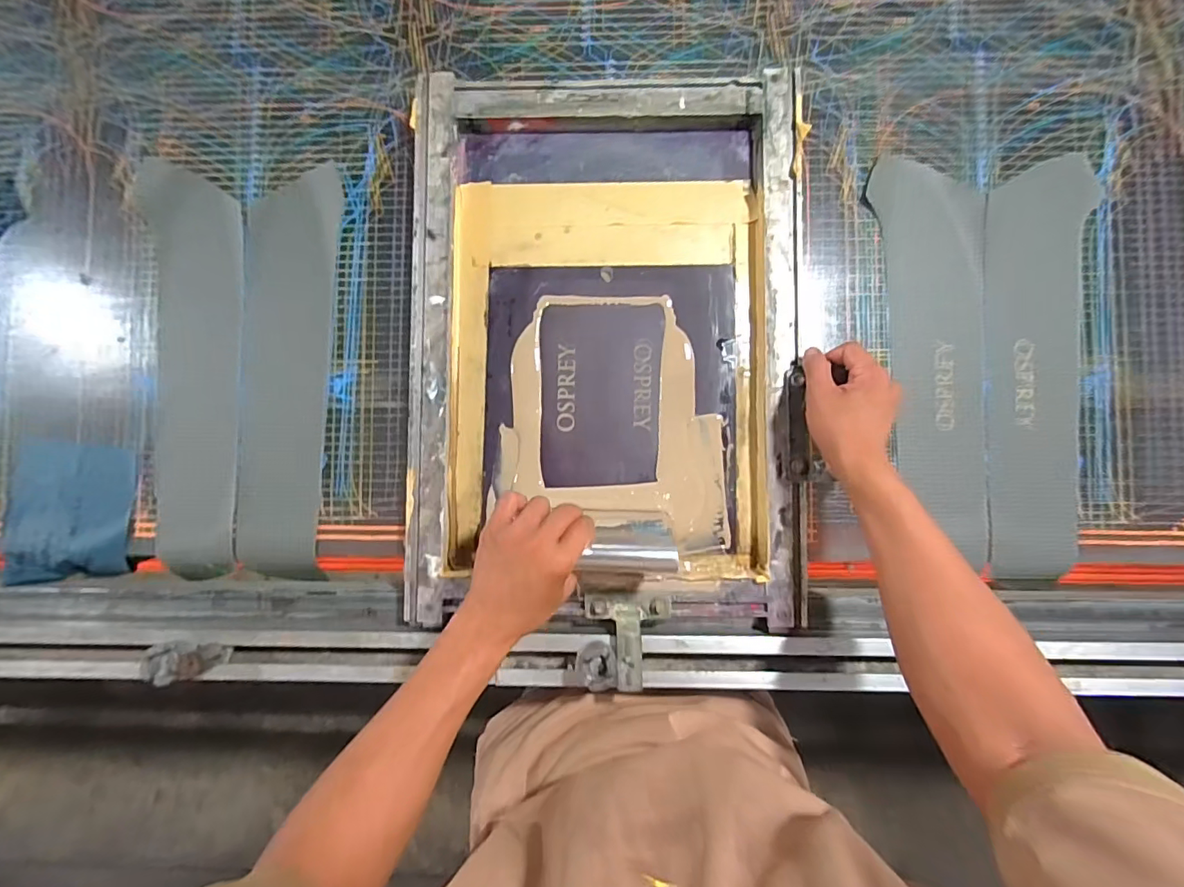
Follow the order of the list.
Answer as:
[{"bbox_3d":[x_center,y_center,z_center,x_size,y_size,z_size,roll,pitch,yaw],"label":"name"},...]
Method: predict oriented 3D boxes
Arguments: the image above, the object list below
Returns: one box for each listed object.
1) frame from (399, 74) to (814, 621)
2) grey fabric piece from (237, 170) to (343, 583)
[{"bbox_3d":[0.014,-0.101,0.535,0.392,0.033,0.536,1,87,2],"label":"frame"},{"bbox_3d":[-0.333,-0.072,0.559,0.097,0.026,0.438,3,90,-3],"label":"grey fabric piece"}]

